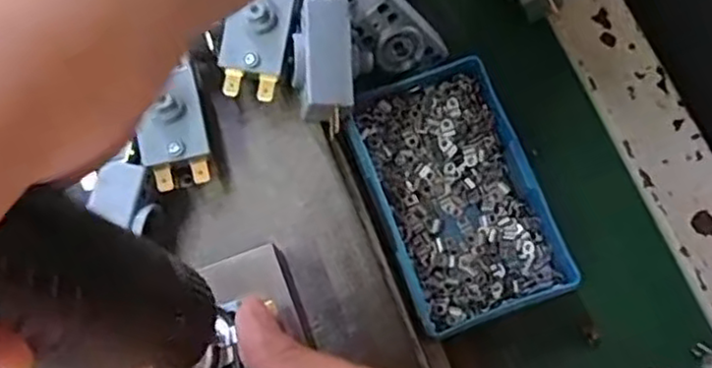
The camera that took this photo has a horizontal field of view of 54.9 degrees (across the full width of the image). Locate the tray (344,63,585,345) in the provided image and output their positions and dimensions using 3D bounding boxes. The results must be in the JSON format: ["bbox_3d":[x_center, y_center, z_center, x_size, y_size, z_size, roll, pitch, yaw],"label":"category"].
[{"bbox_3d":[0.045,0.004,0.309,0.069,0.019,0.112,-21,73,-3],"label":"tray"}]

